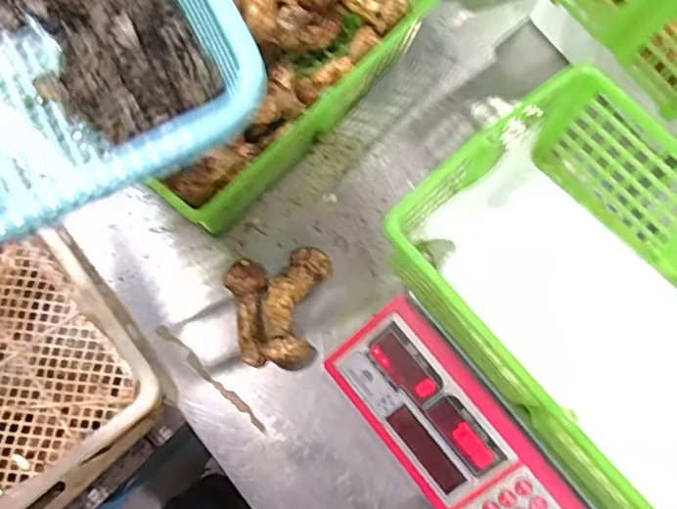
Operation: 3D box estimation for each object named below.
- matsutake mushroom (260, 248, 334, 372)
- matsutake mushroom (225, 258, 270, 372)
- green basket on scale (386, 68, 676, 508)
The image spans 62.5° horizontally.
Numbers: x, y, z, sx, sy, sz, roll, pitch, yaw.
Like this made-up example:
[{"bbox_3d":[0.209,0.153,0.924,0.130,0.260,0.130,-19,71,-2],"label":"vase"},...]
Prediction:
[{"bbox_3d":[-0.042,0.050,0.539,0.054,0.052,0.116,11,73,1],"label":"matsutake mushroom"},{"bbox_3d":[-0.085,0.057,0.544,0.034,0.034,0.101,-6,74,-4],"label":"matsutake mushroom"},{"bbox_3d":[0.223,0.048,0.416,0.211,0.116,0.346,-40,79,-13],"label":"green basket on scale"}]

